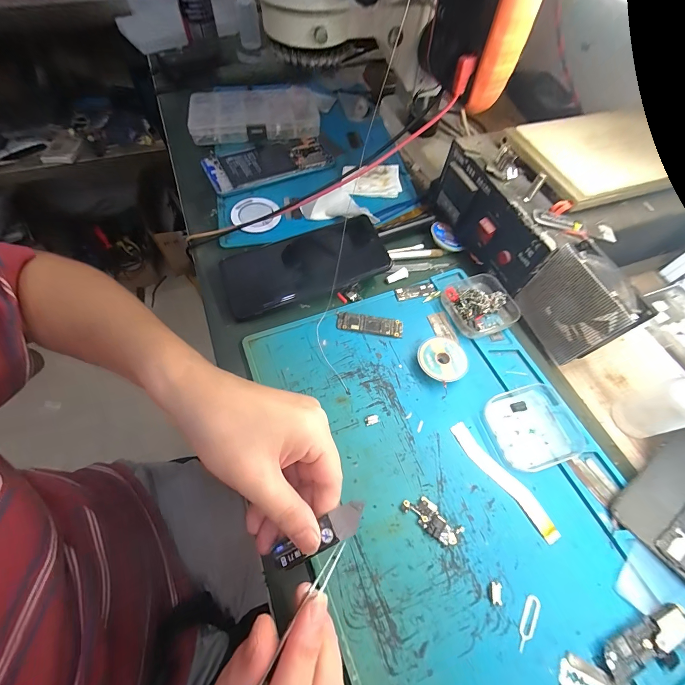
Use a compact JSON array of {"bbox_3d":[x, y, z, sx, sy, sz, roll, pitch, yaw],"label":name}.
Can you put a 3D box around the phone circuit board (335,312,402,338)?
[{"bbox_3d":[0.027,-0.018,0.316,0.065,0.005,0.019,9,61,3],"label":"phone circuit board"}]

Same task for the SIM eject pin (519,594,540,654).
[{"bbox_3d":[0.123,0.184,0.211,0.009,0.004,0.033,32,64,14],"label":"SIM eject pin"}]

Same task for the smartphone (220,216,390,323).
[{"bbox_3d":[-0.039,-0.079,0.334,0.167,0.010,0.079,-19,67,-1],"label":"smartphone"}]

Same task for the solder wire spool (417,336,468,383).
[{"bbox_3d":[0.092,0.016,0.297,0.043,0.011,0.043,1,61,-2],"label":"solder wire spool"}]

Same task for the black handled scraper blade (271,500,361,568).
[{"bbox_3d":[-0.014,0.126,0.209,0.065,0.004,0.017,-30,66,-5],"label":"black handled scraper blade"}]

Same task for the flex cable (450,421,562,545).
[{"bbox_3d":[0.127,0.107,0.254,0.017,0.004,0.102,-33,68,-19],"label":"flex cable"}]

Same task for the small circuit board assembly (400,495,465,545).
[{"bbox_3d":[0.066,0.130,0.238,0.043,0.005,0.019,36,66,16],"label":"small circuit board assembly"}]

